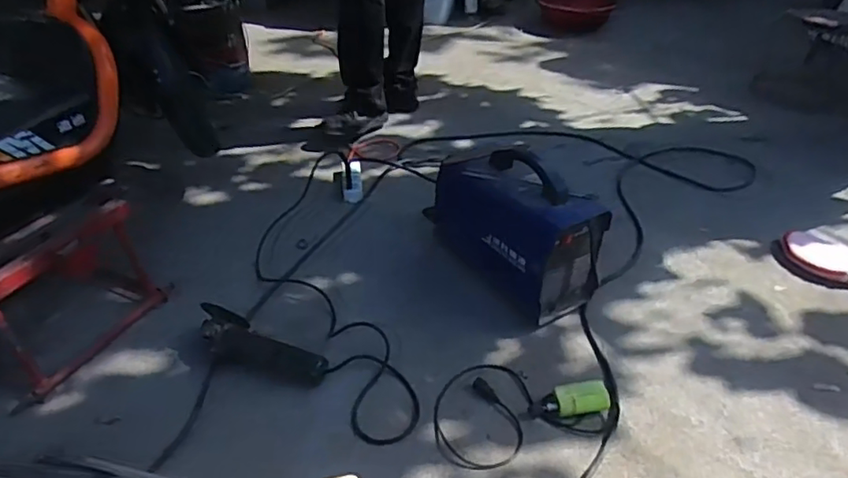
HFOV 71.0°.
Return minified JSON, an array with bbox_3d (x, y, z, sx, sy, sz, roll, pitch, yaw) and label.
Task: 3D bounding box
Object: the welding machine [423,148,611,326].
[{"bbox_3d":[0.177,-0.040,1.253,0.177,0.244,0.379,-23,43,-30],"label":"welding machine"}]

